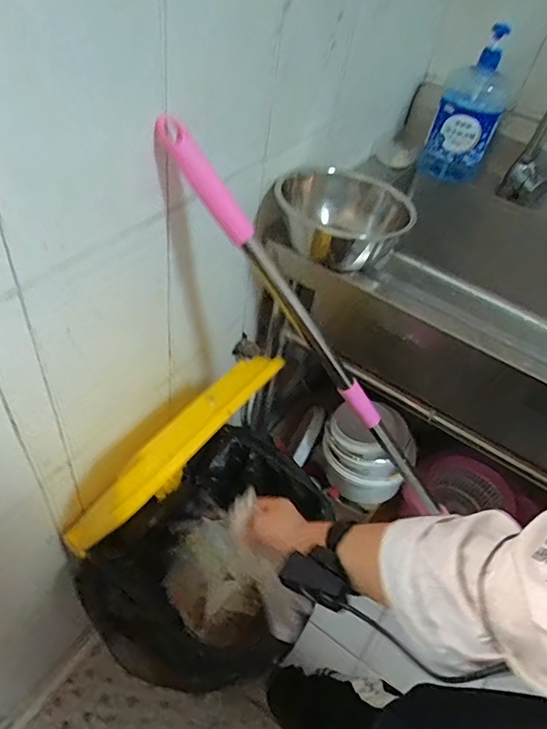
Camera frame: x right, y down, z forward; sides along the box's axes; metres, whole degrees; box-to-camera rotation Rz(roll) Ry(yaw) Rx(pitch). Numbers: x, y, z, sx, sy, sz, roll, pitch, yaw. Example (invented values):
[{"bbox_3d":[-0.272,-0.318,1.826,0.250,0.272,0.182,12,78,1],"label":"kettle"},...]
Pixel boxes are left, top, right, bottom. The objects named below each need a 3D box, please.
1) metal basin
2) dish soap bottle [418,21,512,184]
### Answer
[{"bbox_3d":[0.115,-0.231,0.787,0.184,0.099,0.192,1,52,-2],"label":"metal basin"},{"bbox_3d":[0.375,-0.490,0.981,0.117,0.278,0.104,17,53,10],"label":"dish soap bottle"}]

